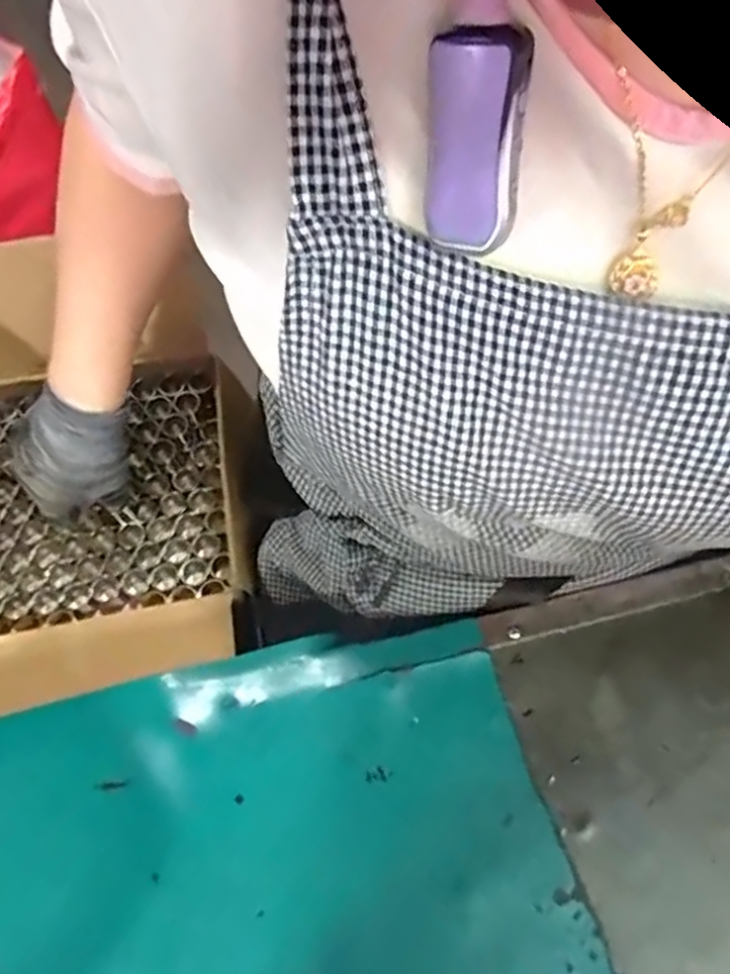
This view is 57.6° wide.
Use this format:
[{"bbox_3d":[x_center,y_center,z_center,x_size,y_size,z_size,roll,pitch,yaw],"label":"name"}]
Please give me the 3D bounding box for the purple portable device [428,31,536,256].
[{"bbox_3d":[0.030,-0.091,0.179,0.024,0.053,0.013,15,38,18],"label":"purple portable device"}]

